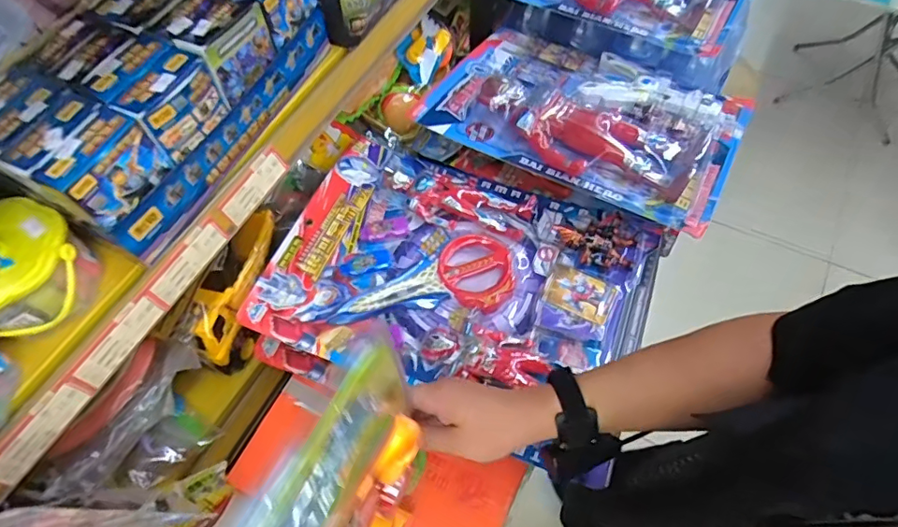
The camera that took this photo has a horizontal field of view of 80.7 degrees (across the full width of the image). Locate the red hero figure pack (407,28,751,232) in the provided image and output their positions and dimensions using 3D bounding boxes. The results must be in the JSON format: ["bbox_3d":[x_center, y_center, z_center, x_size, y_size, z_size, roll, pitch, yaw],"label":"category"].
[{"bbox_3d":[0.208,-0.246,0.797,0.434,0.061,0.312,24,54,17],"label":"red hero figure pack"}]

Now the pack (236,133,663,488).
[{"bbox_3d":[0.004,0.005,0.707,0.476,0.045,0.359,23,62,15],"label":"pack"}]

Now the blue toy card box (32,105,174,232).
[{"bbox_3d":[-0.283,-0.078,0.437,0.036,0.060,0.078,22,62,15],"label":"blue toy card box"}]

